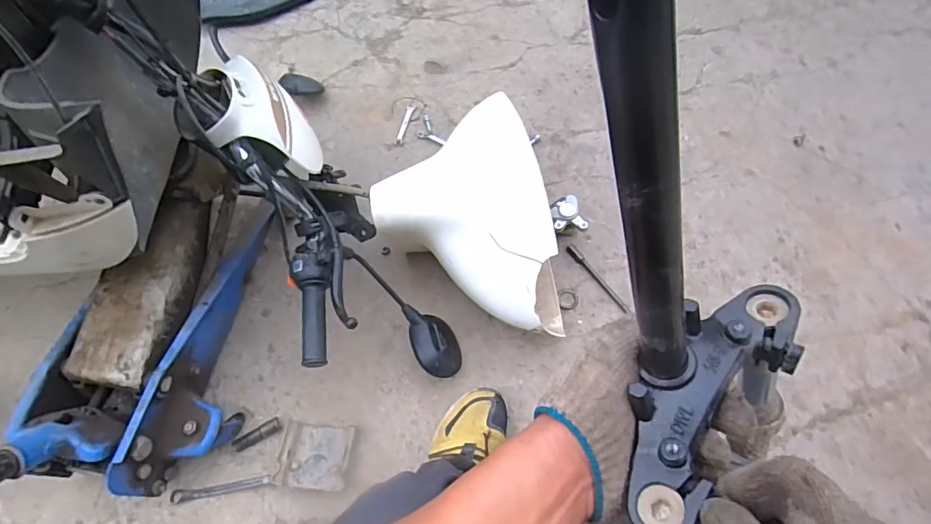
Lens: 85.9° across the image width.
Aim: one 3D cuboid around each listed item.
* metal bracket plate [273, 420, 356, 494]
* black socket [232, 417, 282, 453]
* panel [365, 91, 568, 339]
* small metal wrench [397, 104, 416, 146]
[{"bbox_3d":[-0.231,0.297,0.773,0.105,0.018,0.096,7,47,-3],"label":"metal bracket plate"},{"bbox_3d":[-0.331,0.278,0.801,0.079,0.021,0.023,-32,68,-11],"label":"black socket"},{"bbox_3d":[-0.004,-0.064,0.799,0.267,0.087,0.353,-6,66,0],"label":"panel"},{"bbox_3d":[-0.132,-0.301,1.093,0.022,0.006,0.112,10,67,7],"label":"small metal wrench"}]

